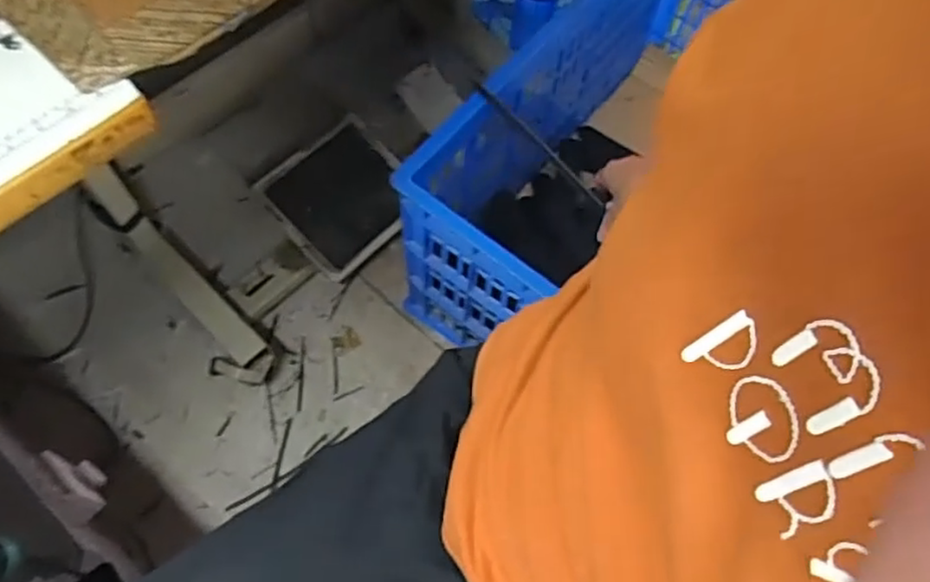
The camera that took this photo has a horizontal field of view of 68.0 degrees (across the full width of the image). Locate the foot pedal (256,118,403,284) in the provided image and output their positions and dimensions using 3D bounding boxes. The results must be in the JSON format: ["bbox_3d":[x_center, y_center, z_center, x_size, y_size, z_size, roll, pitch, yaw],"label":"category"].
[{"bbox_3d":[-0.229,-0.174,1.287,0.222,0.031,0.237,48,65,-8],"label":"foot pedal"}]

